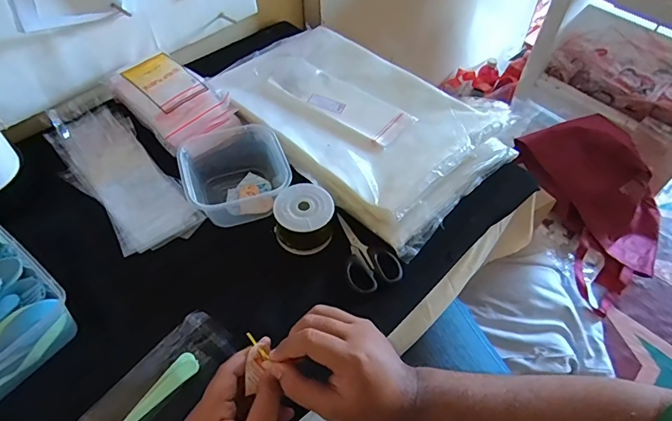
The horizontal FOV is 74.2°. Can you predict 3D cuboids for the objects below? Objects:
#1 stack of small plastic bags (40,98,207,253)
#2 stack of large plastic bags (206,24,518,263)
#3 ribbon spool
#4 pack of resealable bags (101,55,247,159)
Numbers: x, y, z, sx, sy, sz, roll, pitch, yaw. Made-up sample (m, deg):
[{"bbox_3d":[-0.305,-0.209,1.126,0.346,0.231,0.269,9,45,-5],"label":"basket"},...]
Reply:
[{"bbox_3d":[-0.267,-0.046,0.549,0.095,0.029,0.235,-36,69,-20],"label":"stack of small plastic bags"},{"bbox_3d":[0.026,-0.138,0.629,0.386,0.045,0.252,39,60,25],"label":"stack of large plastic bags"},{"bbox_3d":[-0.037,0.012,0.516,0.068,0.056,0.067,1,52,-1],"label":"ribbon spool"},{"bbox_3d":[-0.215,-0.148,0.601,0.158,0.051,0.108,38,60,25],"label":"pack of resealable bags"}]

